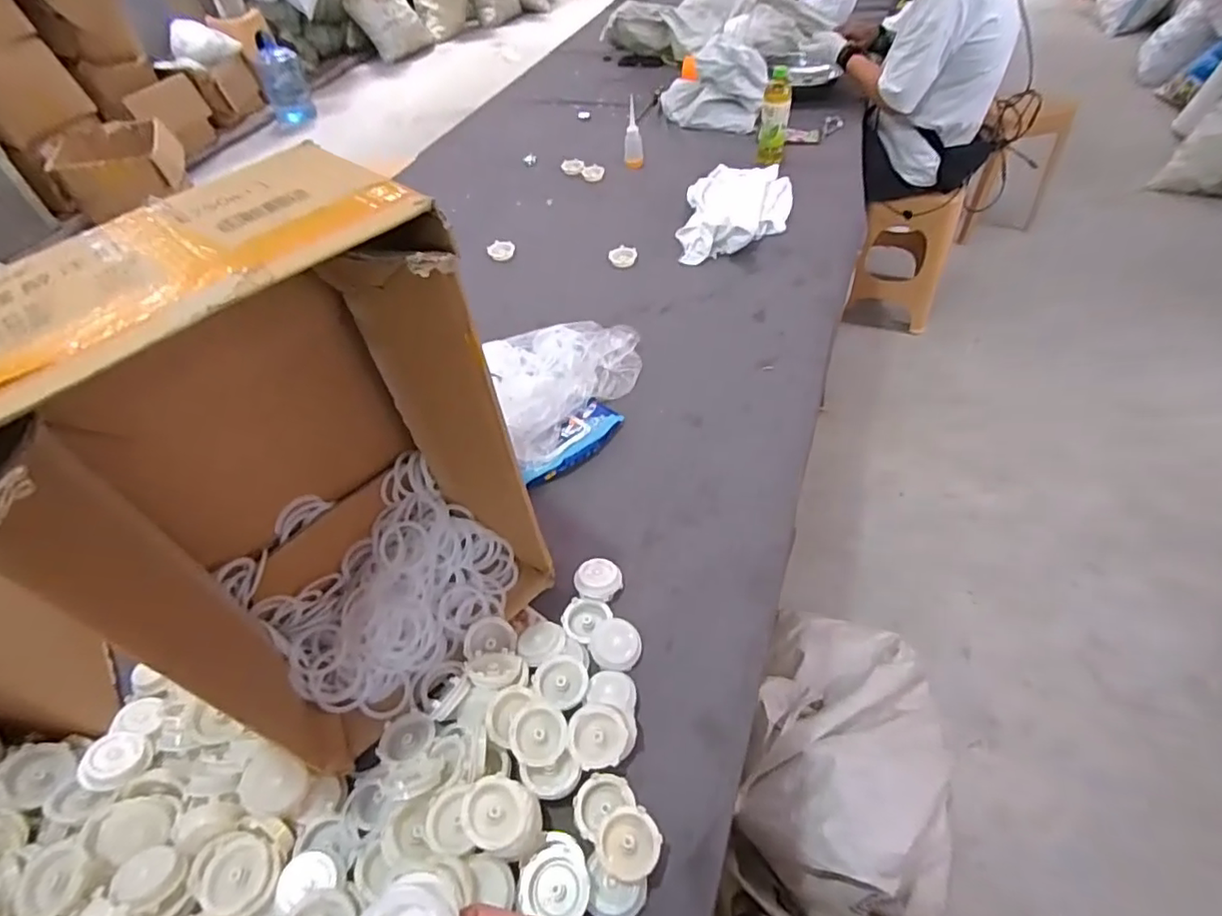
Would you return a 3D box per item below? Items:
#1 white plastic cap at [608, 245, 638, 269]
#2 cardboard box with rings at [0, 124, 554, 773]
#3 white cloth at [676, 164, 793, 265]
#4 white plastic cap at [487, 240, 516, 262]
[{"bbox_3d":[0.025,-0.427,1.255,0.061,0.023,0.061,-4,49,2],"label":"white plastic cap"},{"bbox_3d":[-0.292,0.033,0.567,0.248,0.499,0.339,34,60,29],"label":"cardboard box with rings"},{"bbox_3d":[0.285,-0.579,1.334,0.235,0.067,0.439,7,50,11],"label":"white cloth"},{"bbox_3d":[-0.240,-0.456,1.299,0.052,0.020,0.050,-3,49,3],"label":"white plastic cap"}]

